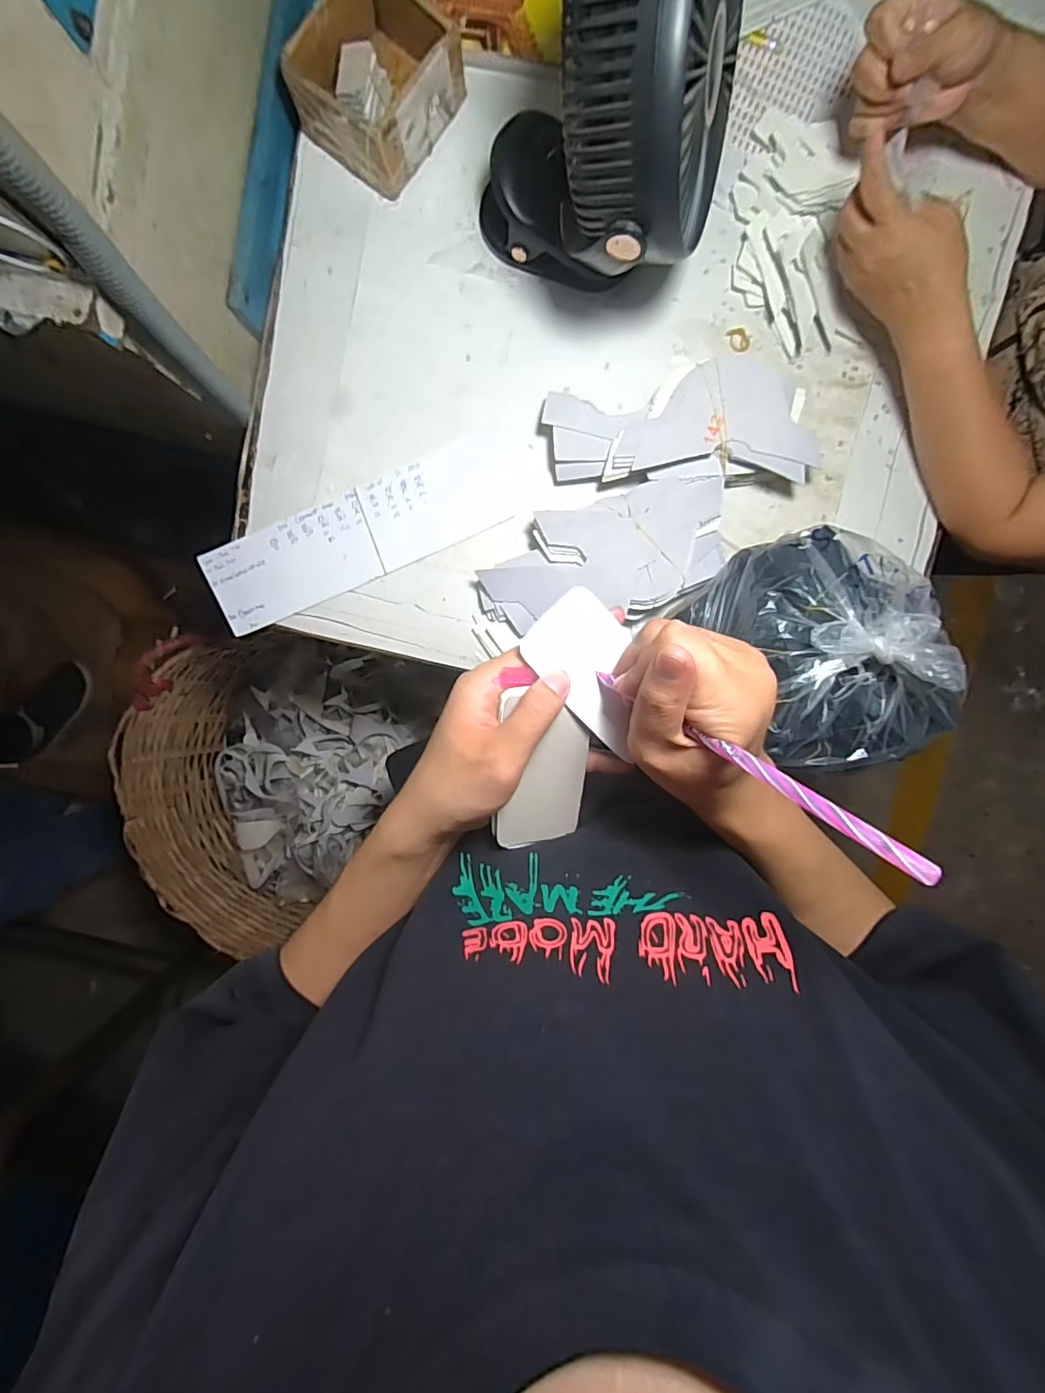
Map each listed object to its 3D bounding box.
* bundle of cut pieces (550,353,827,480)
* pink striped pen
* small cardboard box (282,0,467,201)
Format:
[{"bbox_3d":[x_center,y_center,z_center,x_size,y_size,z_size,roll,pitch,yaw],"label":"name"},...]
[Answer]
[{"bbox_3d":[0.148,-0.257,0.492,0.241,0.059,0.099,0,97,-2],"label":"bundle of cut pieces"},{"bbox_3d":[0.089,0.024,0.228,0.006,0.164,0.007,28,97,-44],"label":"pink striped pen"},{"bbox_3d":[-0.129,-0.552,0.463,0.115,0.055,0.129,38,94,-6],"label":"small cardboard box"}]

